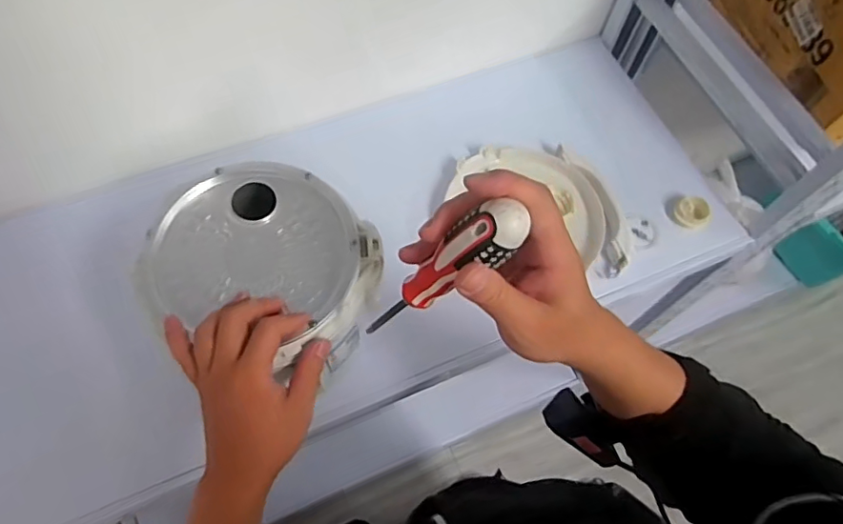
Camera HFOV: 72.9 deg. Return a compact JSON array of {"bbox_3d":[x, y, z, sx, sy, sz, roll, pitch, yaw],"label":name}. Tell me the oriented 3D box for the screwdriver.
[{"bbox_3d":[0.009,0.010,0.378,0.024,0.164,0.025,10,61,-29],"label":"screwdriver"}]

